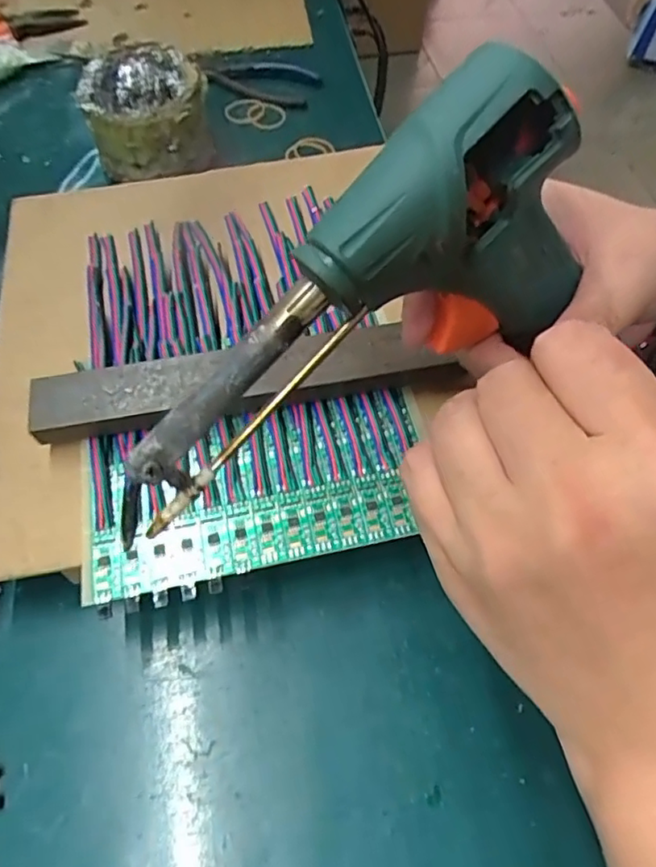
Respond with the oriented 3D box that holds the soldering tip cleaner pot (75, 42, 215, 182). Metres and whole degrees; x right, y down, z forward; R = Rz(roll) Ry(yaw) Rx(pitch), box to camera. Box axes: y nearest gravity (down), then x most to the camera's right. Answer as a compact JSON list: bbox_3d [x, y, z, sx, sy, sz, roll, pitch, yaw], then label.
[{"bbox_3d":[-0.127,-0.226,0.419,0.080,0.061,0.077,0,60,0],"label":"soldering tip cleaner pot"}]

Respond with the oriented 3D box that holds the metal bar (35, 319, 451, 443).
[{"bbox_3d":[-0.043,-0.025,0.290,0.193,0.026,0.030,-8,60,-5],"label":"metal bar"}]

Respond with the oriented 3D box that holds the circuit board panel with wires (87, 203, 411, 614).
[{"bbox_3d":[-0.050,-0.041,0.314,0.150,0.015,0.231,-11,60,-6],"label":"circuit board panel with wires"}]

